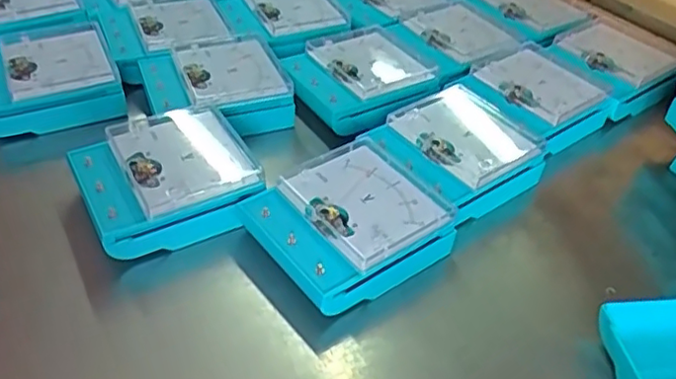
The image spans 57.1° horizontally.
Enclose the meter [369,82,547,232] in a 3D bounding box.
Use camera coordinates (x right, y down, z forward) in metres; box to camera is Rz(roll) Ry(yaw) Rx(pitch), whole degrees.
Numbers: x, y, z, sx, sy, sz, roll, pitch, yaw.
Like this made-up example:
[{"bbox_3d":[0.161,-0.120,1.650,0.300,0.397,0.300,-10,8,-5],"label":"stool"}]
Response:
[{"bbox_3d":[0.093,-0.029,0.492,0.114,0.038,0.104,-27,50,-31],"label":"meter"}]

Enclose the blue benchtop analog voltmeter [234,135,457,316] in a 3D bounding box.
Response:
[{"bbox_3d":[0.008,0.024,0.428,0.123,0.041,0.101,-27,50,-31],"label":"blue benchtop analog voltmeter"}]

